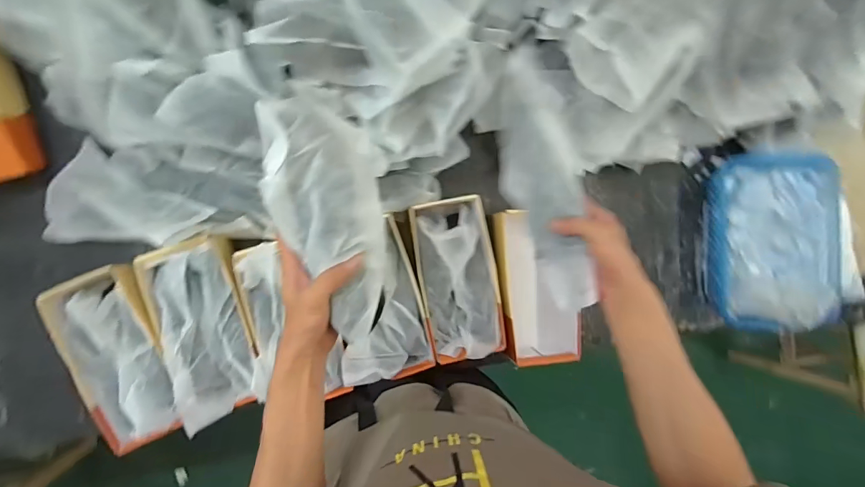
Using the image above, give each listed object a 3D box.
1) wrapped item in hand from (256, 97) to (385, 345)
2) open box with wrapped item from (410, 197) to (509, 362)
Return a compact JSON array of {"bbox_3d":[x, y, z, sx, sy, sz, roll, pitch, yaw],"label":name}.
[{"bbox_3d":[-0.098,-0.028,0.416,0.103,0.097,0.244,-15,90,-5],"label":"wrapped item in hand"},{"bbox_3d":[0.045,0.062,0.736,0.130,0.089,0.272,-11,93,-5],"label":"open box with wrapped item"}]

